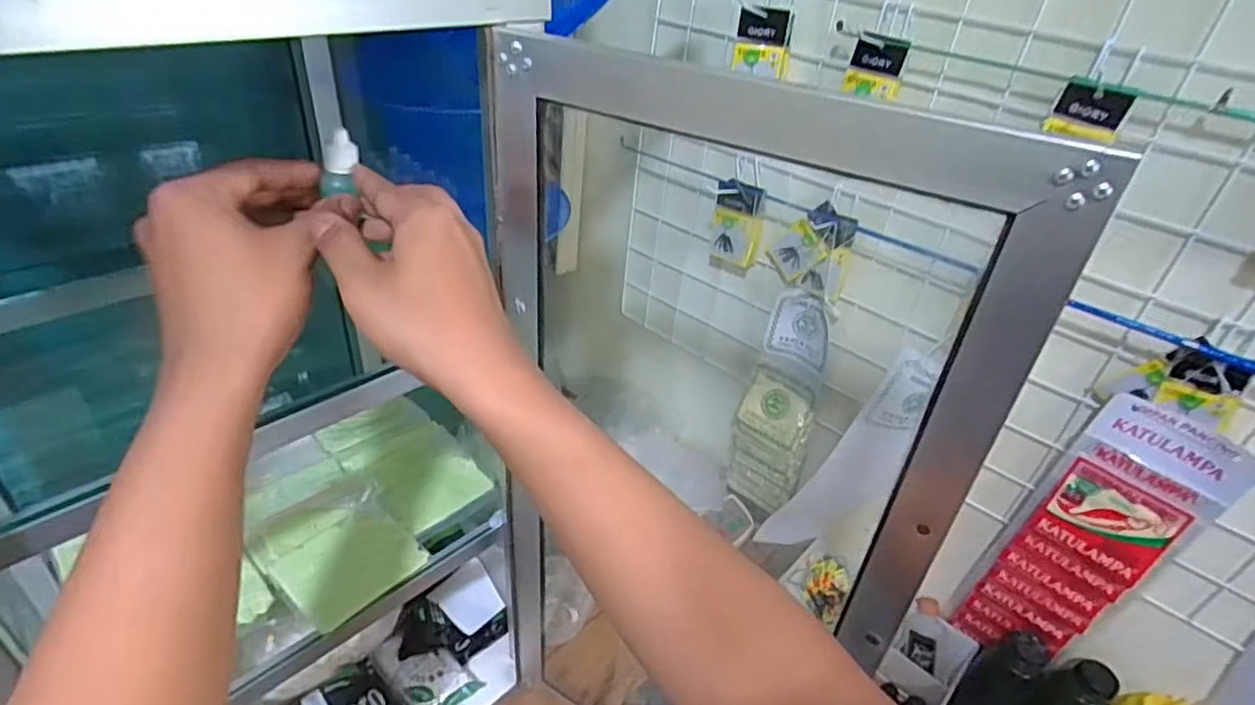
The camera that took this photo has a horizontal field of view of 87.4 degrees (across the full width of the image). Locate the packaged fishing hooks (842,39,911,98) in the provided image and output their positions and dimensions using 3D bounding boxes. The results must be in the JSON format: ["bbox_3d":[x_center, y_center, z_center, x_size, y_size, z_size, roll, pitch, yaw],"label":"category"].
[{"bbox_3d":[0.236,-0.270,0.625,0.052,0.046,0.008,23,23,31],"label":"packaged fishing hooks"}]

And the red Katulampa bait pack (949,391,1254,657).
[{"bbox_3d":[0.466,0.203,0.672,0.121,0.358,0.028,30,41,29],"label":"red Katulampa bait pack"}]

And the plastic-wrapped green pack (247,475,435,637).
[{"bbox_3d":[-0.243,0.162,0.555,0.120,0.016,0.104,30,41,29],"label":"plastic-wrapped green pack"}]

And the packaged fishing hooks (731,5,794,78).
[{"bbox_3d":[0.140,-0.318,0.673,0.055,0.060,0.015,5,35,-4],"label":"packaged fishing hooks"}]

